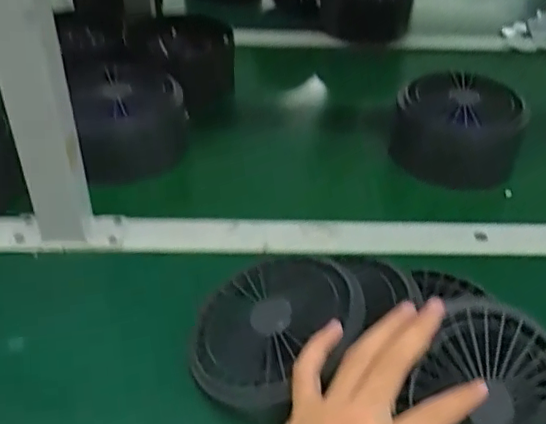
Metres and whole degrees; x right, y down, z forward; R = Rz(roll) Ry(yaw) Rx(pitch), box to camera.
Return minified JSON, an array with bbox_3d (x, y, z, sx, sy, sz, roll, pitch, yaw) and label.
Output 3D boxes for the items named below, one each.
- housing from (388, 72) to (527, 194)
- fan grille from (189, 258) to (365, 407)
[{"bbox_3d":[0.207,-0.097,0.662,0.116,0.075,0.106,-7,42,-11],"label":"housing"},{"bbox_3d":[-0.003,0.084,0.435,0.136,0.023,0.116,-9,40,28],"label":"fan grille"}]

